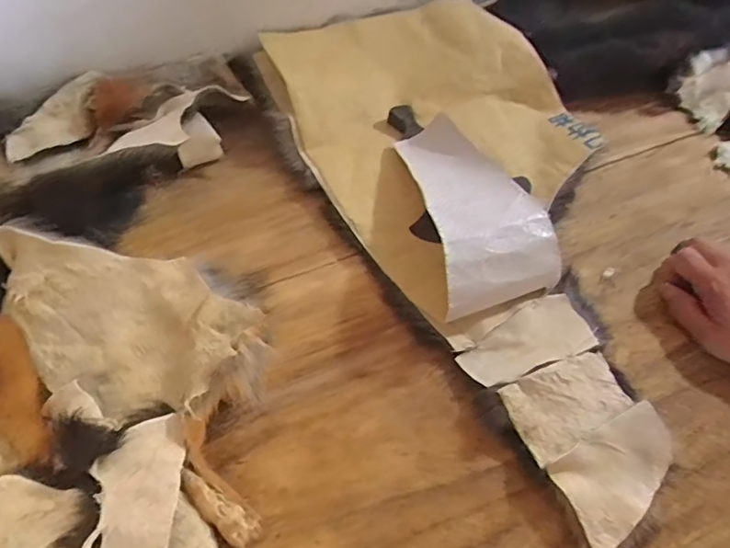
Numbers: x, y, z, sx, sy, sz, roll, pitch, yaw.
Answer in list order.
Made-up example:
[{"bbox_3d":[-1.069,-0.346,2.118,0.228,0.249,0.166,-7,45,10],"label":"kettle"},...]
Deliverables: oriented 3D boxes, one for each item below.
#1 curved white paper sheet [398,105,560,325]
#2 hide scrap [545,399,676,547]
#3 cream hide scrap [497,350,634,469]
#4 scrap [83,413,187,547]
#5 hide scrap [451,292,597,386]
[{"bbox_3d":[0.094,-0.063,0.462,0.099,0.062,0.207,-9,60,-8],"label":"curved white paper sheet"},{"bbox_3d":[0.175,0.136,0.363,0.093,0.019,0.059,-28,65,-18],"label":"hide scrap"},{"bbox_3d":[0.146,0.093,0.382,0.090,0.019,0.055,-20,62,-14],"label":"cream hide scrap"},{"bbox_3d":[-0.138,0.141,0.315,0.050,0.017,0.115,-2,60,-4],"label":"scrap"},{"bbox_3d":[0.124,0.053,0.415,0.105,0.014,0.049,-21,63,-14],"label":"hide scrap"}]

